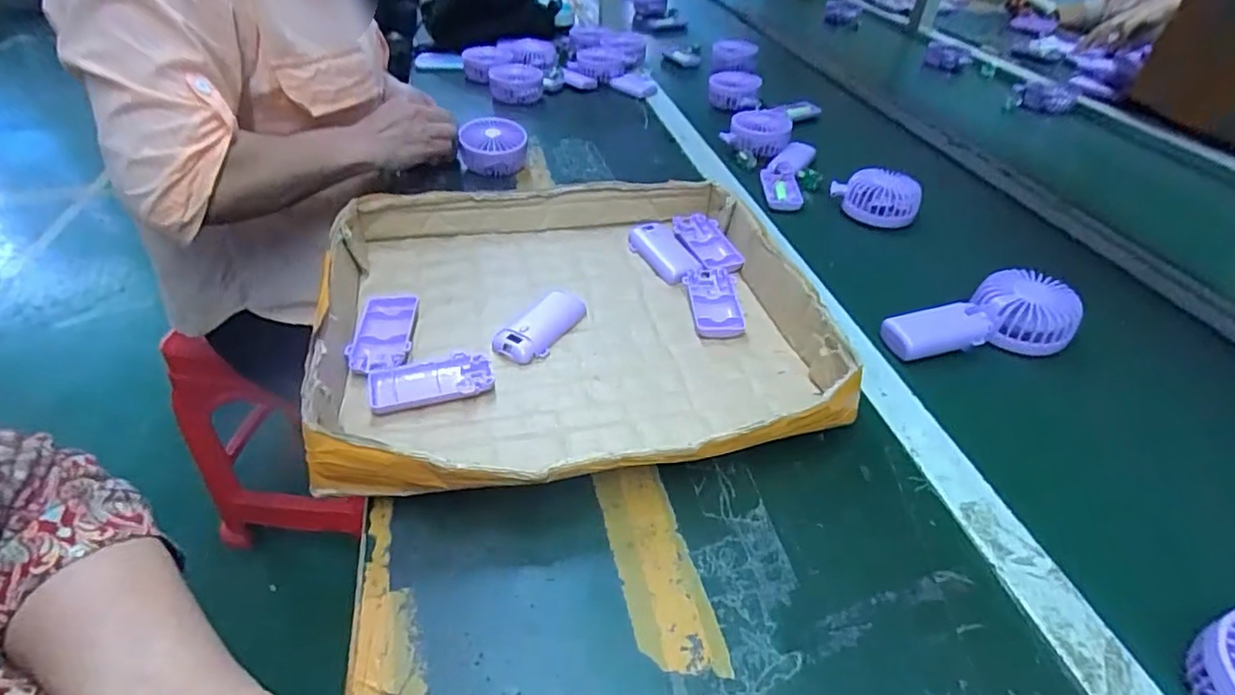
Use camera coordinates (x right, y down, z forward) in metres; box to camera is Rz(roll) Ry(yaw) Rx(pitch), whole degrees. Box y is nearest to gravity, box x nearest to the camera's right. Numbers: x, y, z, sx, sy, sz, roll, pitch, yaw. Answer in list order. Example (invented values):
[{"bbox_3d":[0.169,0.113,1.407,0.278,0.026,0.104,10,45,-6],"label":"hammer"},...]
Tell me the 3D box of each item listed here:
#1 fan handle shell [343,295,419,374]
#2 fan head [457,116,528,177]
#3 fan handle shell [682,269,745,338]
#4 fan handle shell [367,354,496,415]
[{"bbox_3d":[-0.200,-0.011,0.507,0.048,0.013,0.091,-3,42,-8],"label":"fan handle shell"},{"bbox_3d":[-0.166,-0.266,0.793,0.088,0.055,0.085,-5,41,-8],"label":"fan head"},{"bbox_3d":[0.092,-0.044,0.571,0.048,0.011,0.096,1,42,-3],"label":"fan handle shell"},{"bbox_3d":[-0.148,0.027,0.473,0.094,0.009,0.047,-11,43,-16],"label":"fan handle shell"}]

